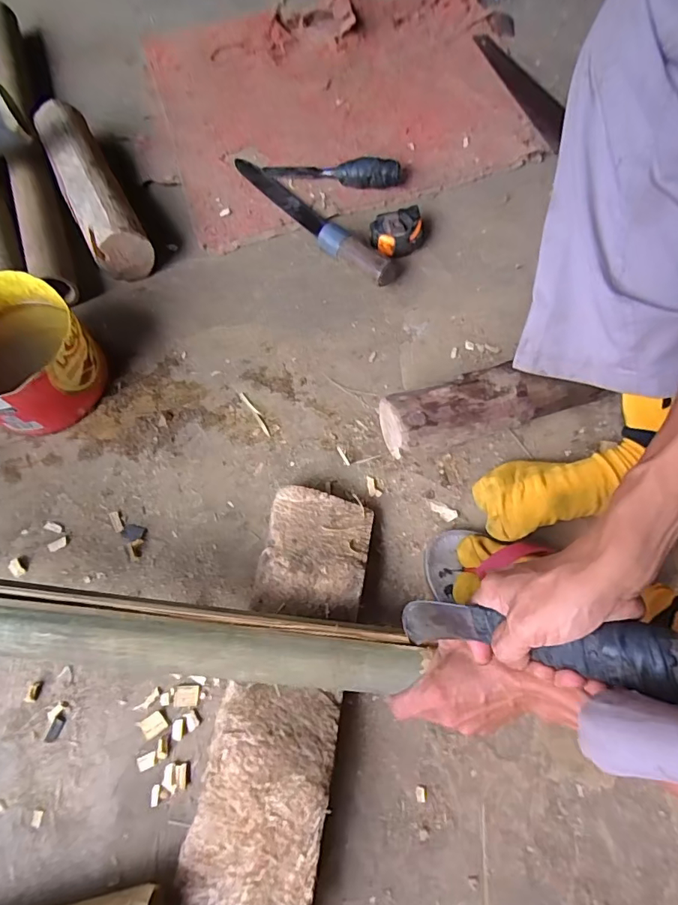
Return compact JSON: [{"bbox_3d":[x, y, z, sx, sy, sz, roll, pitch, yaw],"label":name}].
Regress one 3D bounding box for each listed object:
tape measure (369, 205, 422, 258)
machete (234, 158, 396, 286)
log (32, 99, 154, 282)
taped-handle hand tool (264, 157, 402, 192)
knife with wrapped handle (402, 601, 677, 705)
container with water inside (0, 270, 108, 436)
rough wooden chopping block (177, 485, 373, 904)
[{"bbox_3d":[0.081,-0.296,0.632,0.073,0.035,0.053,-20,70,-8],"label":"tape measure"},{"bbox_3d":[-0.046,-0.332,0.644,0.047,0.047,0.327,-38,73,-14],"label":"machete"},{"bbox_3d":[-0.340,-0.365,0.643,0.073,0.071,0.303,-27,71,-10],"label":"log"},{"bbox_3d":[-0.010,-0.410,0.669,0.207,0.036,0.040,10,69,4],"label":"taped-handle hand tool"},{"bbox_3d":[0.127,0.127,0.317,0.210,0.032,0.036,-10,59,45],"label":"knife with wrapped handle"},{"bbox_3d":[-0.356,-0.106,0.527,0.150,0.096,0.140,0,68,0],"label":"container with water inside"},{"bbox_3d":[-0.046,0.208,0.431,0.104,0.045,0.349,10,69,4],"label":"rough wooden chopping block"}]

